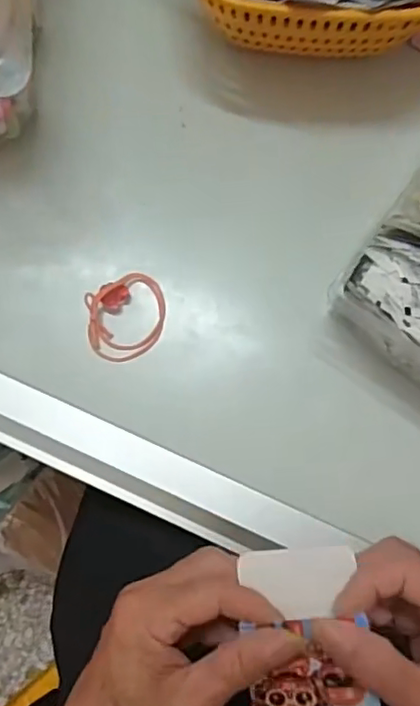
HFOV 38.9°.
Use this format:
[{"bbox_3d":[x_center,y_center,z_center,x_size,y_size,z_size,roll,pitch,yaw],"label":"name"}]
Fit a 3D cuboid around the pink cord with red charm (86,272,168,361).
[{"bbox_3d":[-0.055,-0.023,0.393,0.057,0.018,0.049,-32,80,-6],"label":"pink cord with red charm"}]

